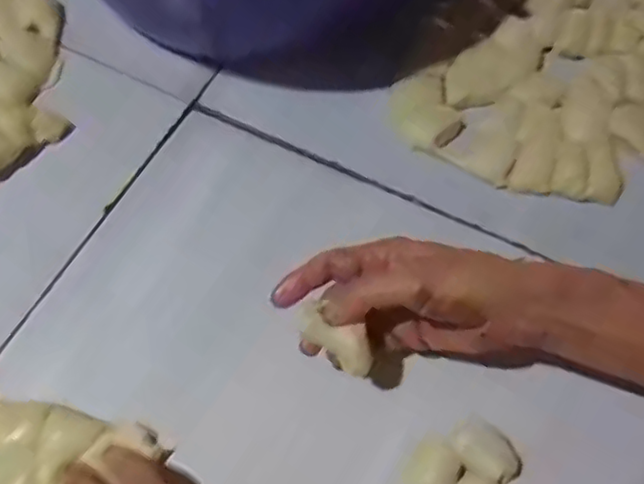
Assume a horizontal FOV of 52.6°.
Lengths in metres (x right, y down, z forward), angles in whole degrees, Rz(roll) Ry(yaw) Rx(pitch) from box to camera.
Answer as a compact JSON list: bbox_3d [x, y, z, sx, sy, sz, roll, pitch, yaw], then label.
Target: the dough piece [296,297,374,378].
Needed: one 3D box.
[{"bbox_3d":[0.010,0.057,0.396,0.055,0.025,0.028,38,66,2],"label":"dough piece"}]

